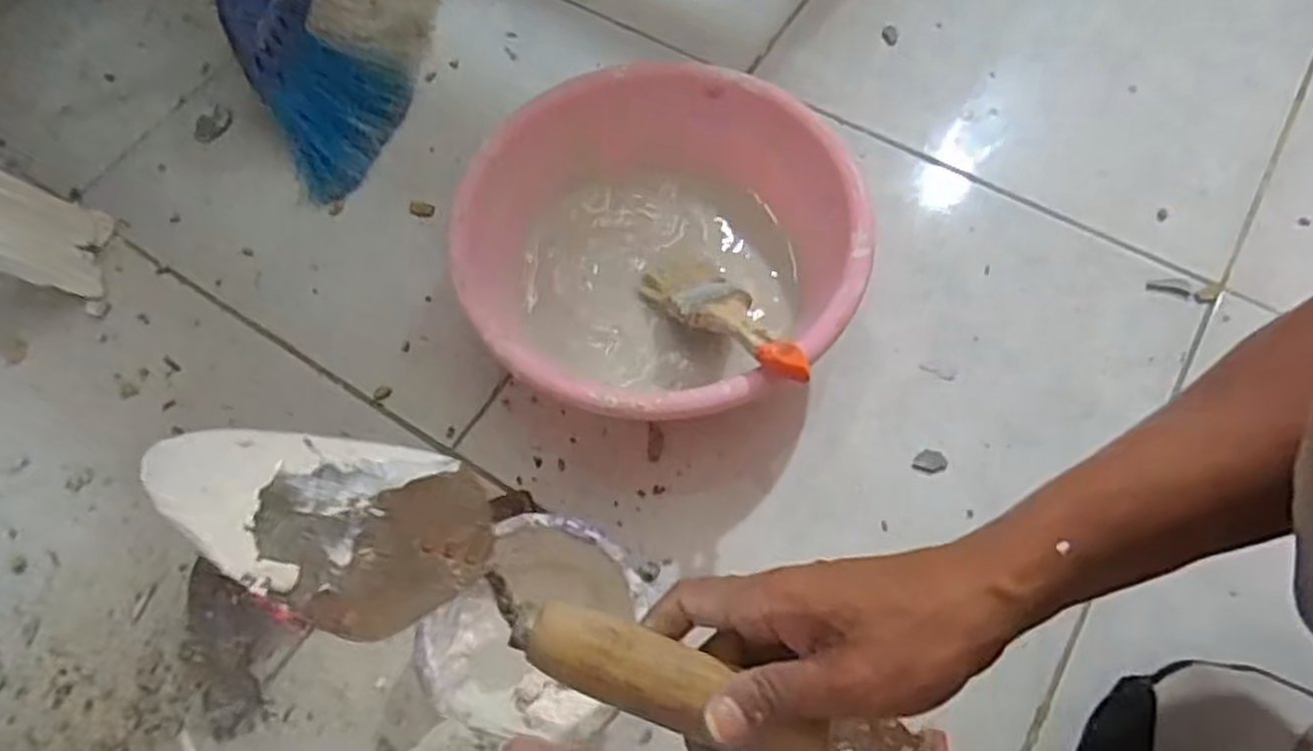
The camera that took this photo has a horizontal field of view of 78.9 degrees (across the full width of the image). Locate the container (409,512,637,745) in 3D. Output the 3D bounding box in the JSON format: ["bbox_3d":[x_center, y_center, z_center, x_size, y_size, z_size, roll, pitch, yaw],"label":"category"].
[{"bbox_3d":[-0.076,0.148,0.475,0.115,0.060,0.117,11,66,6],"label":"container"}]

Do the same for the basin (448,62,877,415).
[{"bbox_3d":[0.003,-0.093,0.567,0.273,0.089,0.261,0,66,1],"label":"basin"}]

